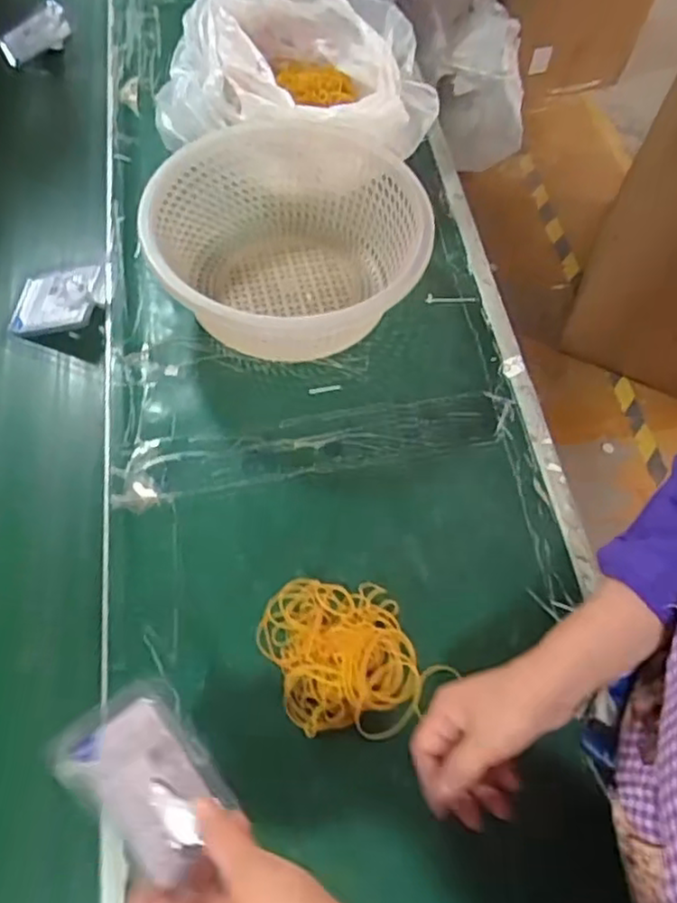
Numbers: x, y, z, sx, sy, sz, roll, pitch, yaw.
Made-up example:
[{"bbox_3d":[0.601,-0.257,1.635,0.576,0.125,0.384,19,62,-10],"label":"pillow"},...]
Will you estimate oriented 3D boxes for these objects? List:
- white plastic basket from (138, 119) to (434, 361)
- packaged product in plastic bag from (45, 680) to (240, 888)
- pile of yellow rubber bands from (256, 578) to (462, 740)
[{"bbox_3d":[-0.048,-0.205,0.685,0.268,0.108,0.272,4,61,0],"label":"white plastic basket"},{"bbox_3d":[-0.113,0.198,0.409,0.013,0.095,0.109,-45,73,21],"label":"packaged product in plastic bag"},{"bbox_3d":[0.007,0.161,0.538,0.115,0.026,0.132,-22,64,-14],"label":"pile of yellow rubber bands"}]

